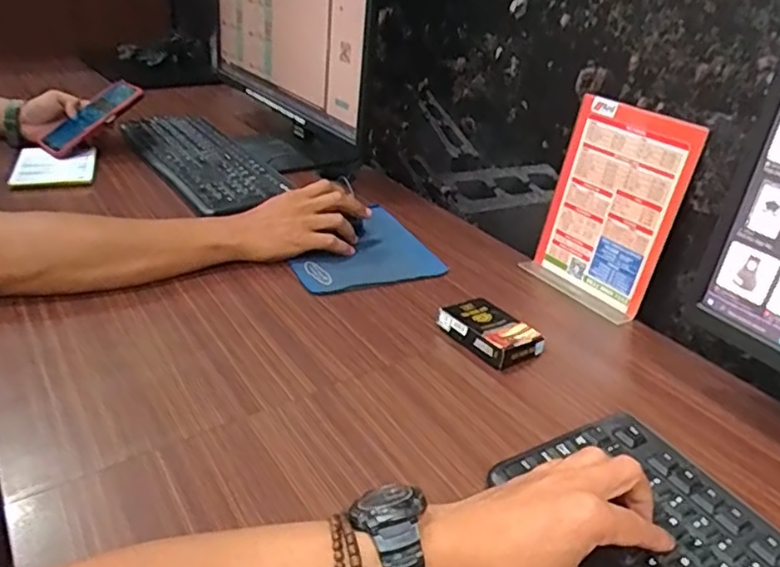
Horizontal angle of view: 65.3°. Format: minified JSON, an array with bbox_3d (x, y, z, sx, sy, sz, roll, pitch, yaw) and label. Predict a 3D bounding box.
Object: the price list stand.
[{"bbox_3d":[0.238,-0.083,0.674,0.061,0.206,0.146,-18,36,-31],"label":"price list stand"}]

